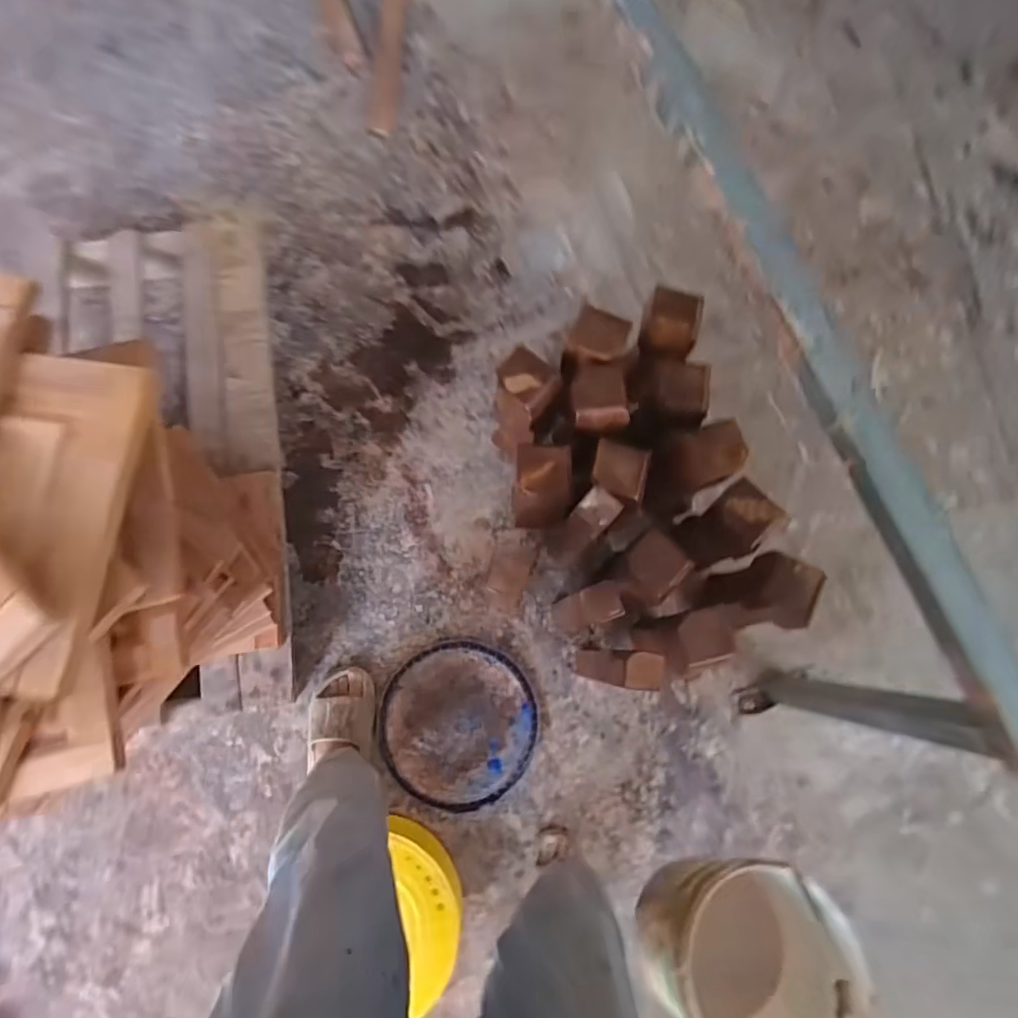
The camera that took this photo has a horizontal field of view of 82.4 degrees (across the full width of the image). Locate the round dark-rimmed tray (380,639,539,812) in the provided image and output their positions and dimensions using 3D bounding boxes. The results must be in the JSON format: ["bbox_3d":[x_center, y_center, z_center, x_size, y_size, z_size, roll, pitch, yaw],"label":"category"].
[{"bbox_3d":[-0.094,0.399,1.081,0.280,0.042,0.286,-5,78,-2],"label":"round dark-rimmed tray"}]

